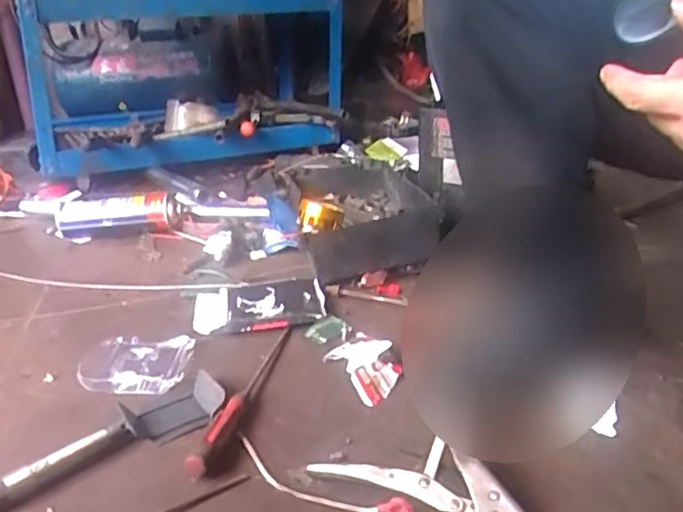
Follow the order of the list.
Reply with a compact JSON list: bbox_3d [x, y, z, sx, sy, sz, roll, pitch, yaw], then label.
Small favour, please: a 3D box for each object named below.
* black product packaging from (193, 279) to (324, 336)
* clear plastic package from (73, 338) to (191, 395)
[{"bbox_3d":[-0.118,0.066,0.880,0.176,0.014,0.118,-5,24,-6],"label":"black product packaging"},{"bbox_3d":[-0.251,0.131,0.763,0.131,0.014,0.105,-2,24,0],"label":"clear plastic package"}]

